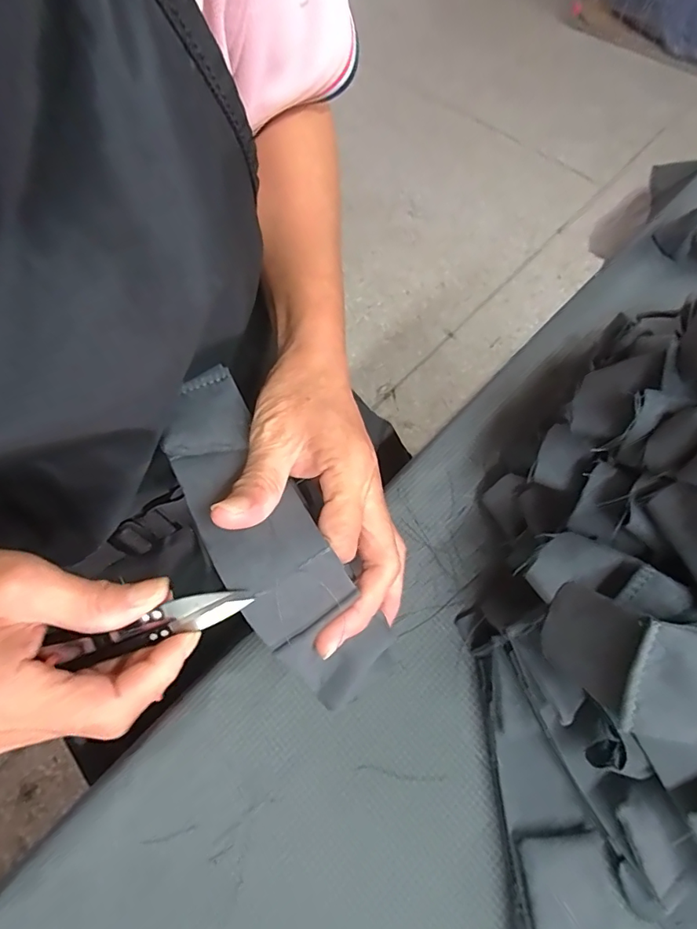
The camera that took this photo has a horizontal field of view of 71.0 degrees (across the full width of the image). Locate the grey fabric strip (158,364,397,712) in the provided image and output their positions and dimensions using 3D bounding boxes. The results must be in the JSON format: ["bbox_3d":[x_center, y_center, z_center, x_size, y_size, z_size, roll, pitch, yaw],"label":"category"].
[{"bbox_3d":[-0.039,0.028,0.221,0.047,0.033,0.169,-30,80,-11],"label":"grey fabric strip"}]

